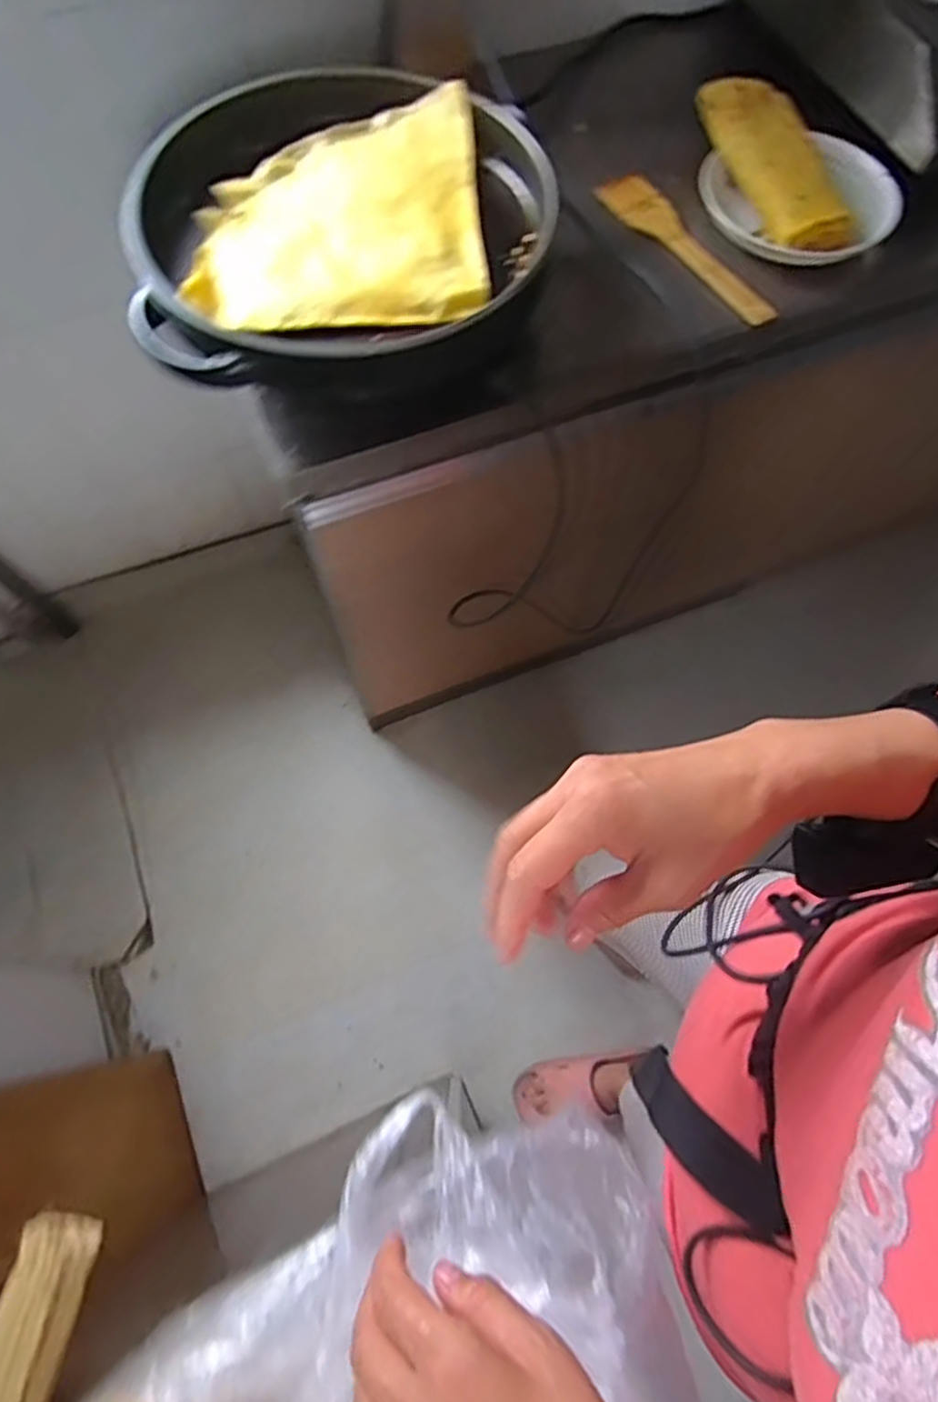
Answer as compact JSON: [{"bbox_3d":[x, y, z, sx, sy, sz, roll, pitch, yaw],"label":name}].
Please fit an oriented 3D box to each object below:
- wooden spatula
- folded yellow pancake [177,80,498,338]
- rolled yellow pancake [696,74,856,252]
[{"bbox_3d":[0.231,-0.478,0.735,0.053,0.010,0.249,-34,72,-14],"label":"wooden spatula"},{"bbox_3d":[-0.114,-0.439,0.630,0.244,0.031,0.255,-4,67,-2],"label":"folded yellow pancake"},{"bbox_3d":[0.323,-0.562,0.734,0.091,0.063,0.222,-17,68,-8],"label":"rolled yellow pancake"}]

